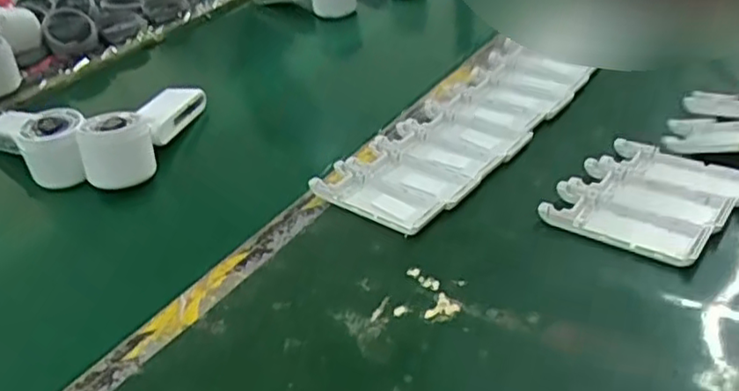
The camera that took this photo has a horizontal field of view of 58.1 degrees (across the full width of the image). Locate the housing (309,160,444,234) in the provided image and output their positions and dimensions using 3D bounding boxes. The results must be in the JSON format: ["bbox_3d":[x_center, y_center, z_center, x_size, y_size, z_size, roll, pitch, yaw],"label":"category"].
[{"bbox_3d":[0.006,-0.001,0.503,0.103,0.011,0.040,21,44,34],"label":"housing"}]

